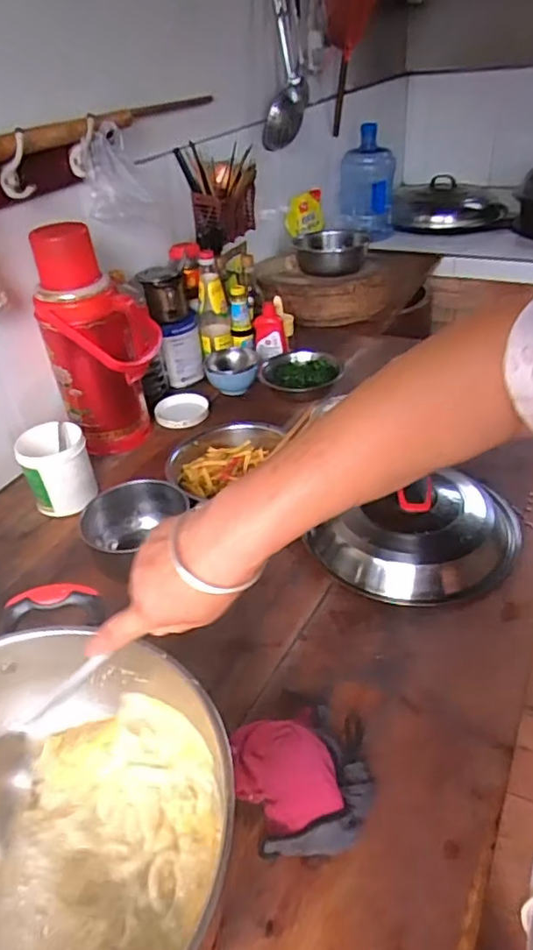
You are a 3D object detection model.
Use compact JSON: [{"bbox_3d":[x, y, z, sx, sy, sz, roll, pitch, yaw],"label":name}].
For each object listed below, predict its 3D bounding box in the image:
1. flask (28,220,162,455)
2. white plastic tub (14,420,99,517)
[{"bbox_3d":[-0.302,-0.242,1.126,0.207,0.402,0.133,-15,38,-12],"label":"flask"},{"bbox_3d":[-0.369,-0.010,1.063,0.110,0.128,0.110,-3,37,3],"label":"white plastic tub"}]

